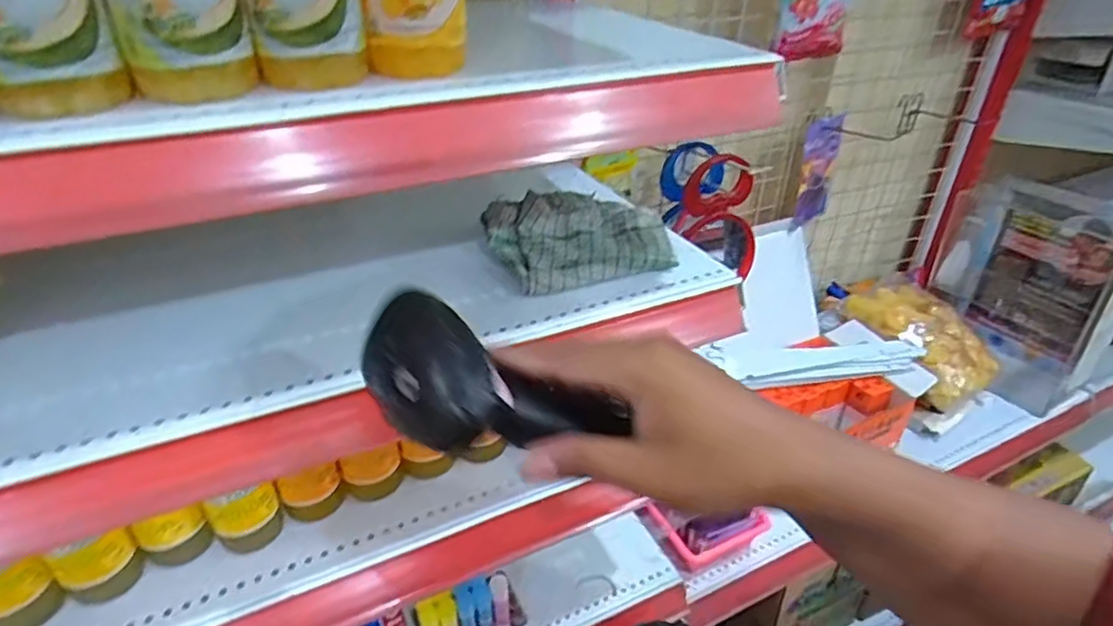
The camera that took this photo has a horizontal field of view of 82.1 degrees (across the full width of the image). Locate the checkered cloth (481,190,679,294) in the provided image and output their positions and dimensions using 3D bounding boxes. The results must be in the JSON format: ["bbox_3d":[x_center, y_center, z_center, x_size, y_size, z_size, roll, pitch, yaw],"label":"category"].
[{"bbox_3d":[0.019,-0.072,0.559,0.140,0.034,0.124,-13,36,-19],"label":"checkered cloth"}]

